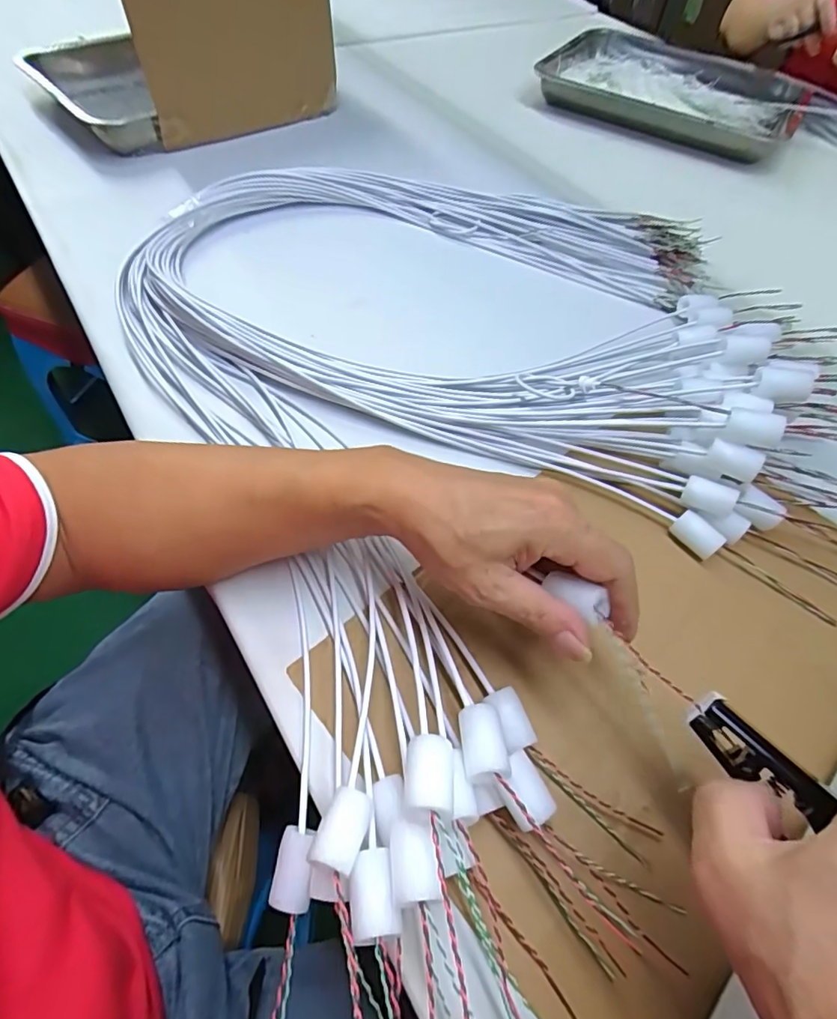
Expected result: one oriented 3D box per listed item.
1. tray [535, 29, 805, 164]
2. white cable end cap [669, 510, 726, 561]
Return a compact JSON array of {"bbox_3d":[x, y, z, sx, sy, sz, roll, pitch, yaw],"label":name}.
[{"bbox_3d":[0.409,-0.693,0.854,0.382,0.049,0.313,28,60,14],"label":"tray"},{"bbox_3d":[0.201,0.018,0.370,0.015,0.019,0.034,-37,67,-24],"label":"white cable end cap"}]

